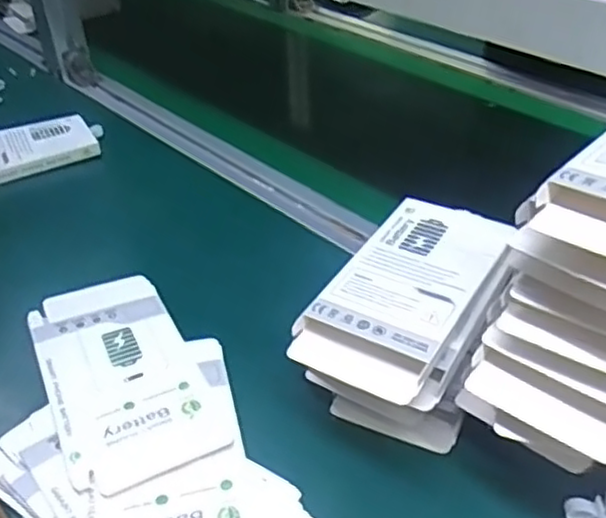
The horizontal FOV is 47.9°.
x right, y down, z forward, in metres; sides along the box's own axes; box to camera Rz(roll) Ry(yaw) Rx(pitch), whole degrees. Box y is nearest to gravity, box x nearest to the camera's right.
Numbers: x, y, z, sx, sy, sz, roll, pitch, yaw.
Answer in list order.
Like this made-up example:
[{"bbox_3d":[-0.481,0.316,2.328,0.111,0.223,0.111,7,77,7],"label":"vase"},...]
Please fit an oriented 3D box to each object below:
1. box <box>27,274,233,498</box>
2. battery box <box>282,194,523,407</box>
[{"bbox_3d":[-0.116,0.068,0.433,0.088,0.006,0.182,-19,41,-20],"label":"box"},{"bbox_3d":[0.064,0.017,0.409,0.079,0.025,0.153,21,44,27],"label":"battery box"}]

